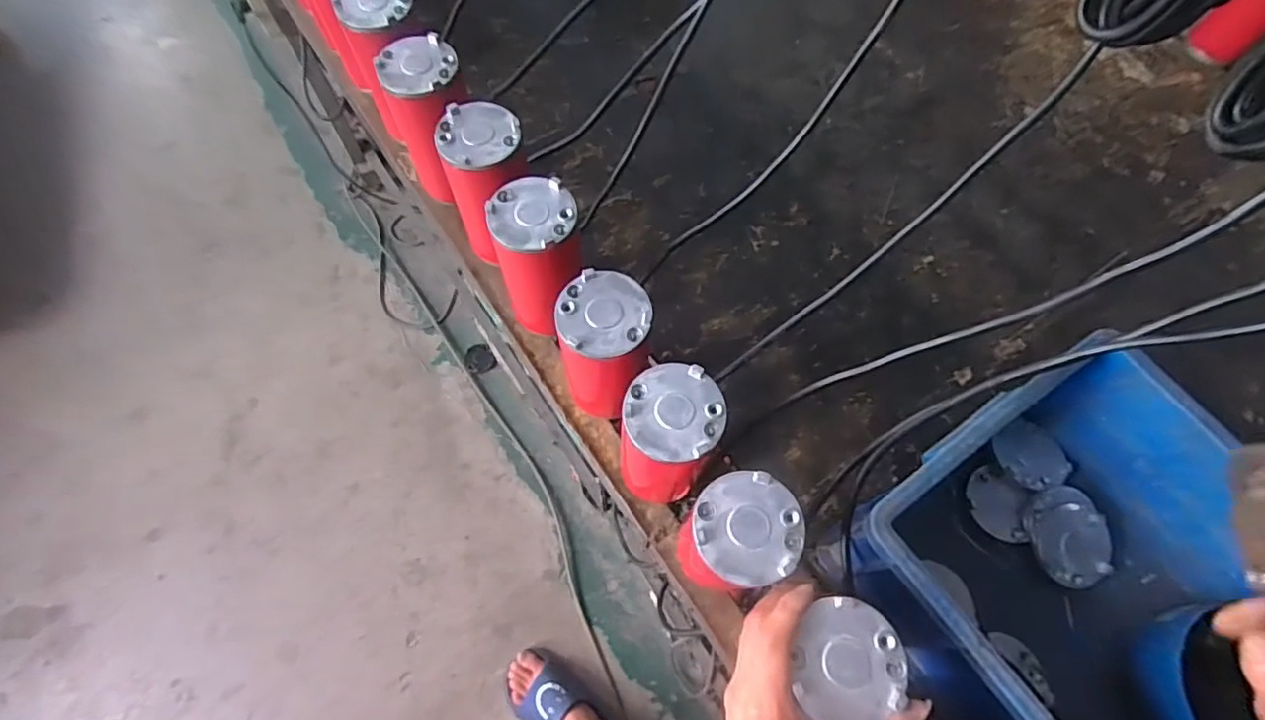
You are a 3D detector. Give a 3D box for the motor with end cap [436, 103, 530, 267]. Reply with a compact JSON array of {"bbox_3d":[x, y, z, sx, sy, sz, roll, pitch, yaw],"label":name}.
[{"bbox_3d":[-0.141,-0.171,0.589,0.076,0.140,0.087,-34,72,-16],"label":"motor with end cap"}]

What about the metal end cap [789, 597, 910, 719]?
[{"bbox_3d":[0.136,0.188,0.368,0.066,0.008,0.070,1,65,-3],"label":"metal end cap"}]

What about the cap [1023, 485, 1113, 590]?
[{"bbox_3d":[0.406,0.163,0.551,0.073,0.016,0.086,-6,66,-6],"label":"cap"}]

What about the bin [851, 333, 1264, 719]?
[{"bbox_3d":[0.393,0.222,0.470,0.294,0.151,0.397,-33,71,-16],"label":"bin"}]

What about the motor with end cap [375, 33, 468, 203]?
[{"bbox_3d":[-0.204,-0.244,0.623,0.079,0.148,0.078,1,66,-2],"label":"motor with end cap"}]

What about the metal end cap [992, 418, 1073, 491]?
[{"bbox_3d":[0.395,0.094,0.590,0.069,0.012,0.068,1,66,-2],"label":"metal end cap"}]

